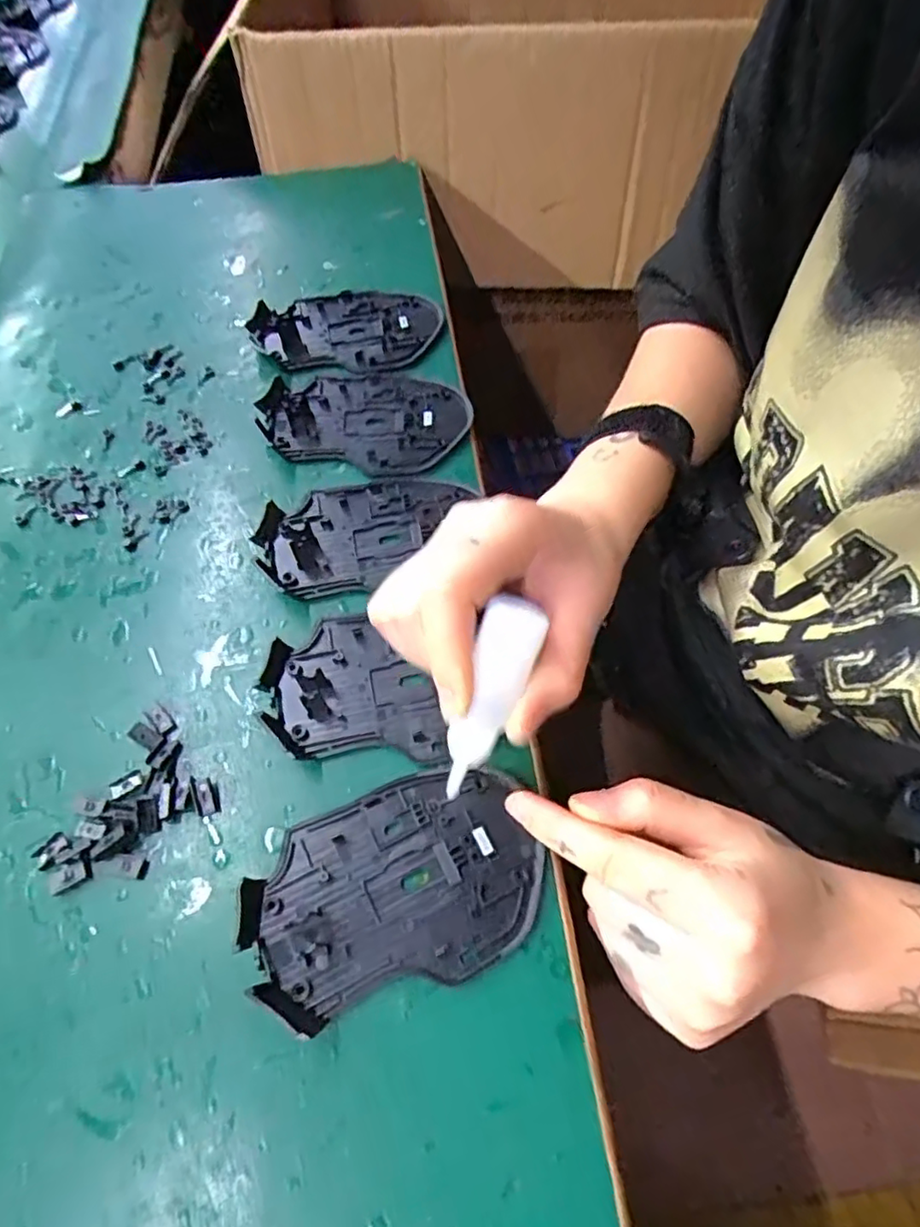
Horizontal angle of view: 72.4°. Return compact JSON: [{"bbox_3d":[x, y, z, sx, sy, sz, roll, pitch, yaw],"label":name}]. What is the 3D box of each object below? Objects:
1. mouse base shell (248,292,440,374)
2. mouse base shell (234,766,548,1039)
[{"bbox_3d":[-0.070,-0.181,0.391,0.114,0.011,0.079,-4,61,-1],"label":"mouse base shell"},{"bbox_3d":[-0.024,0.103,0.238,0.109,0.011,0.073,-23,63,-11],"label":"mouse base shell"}]

